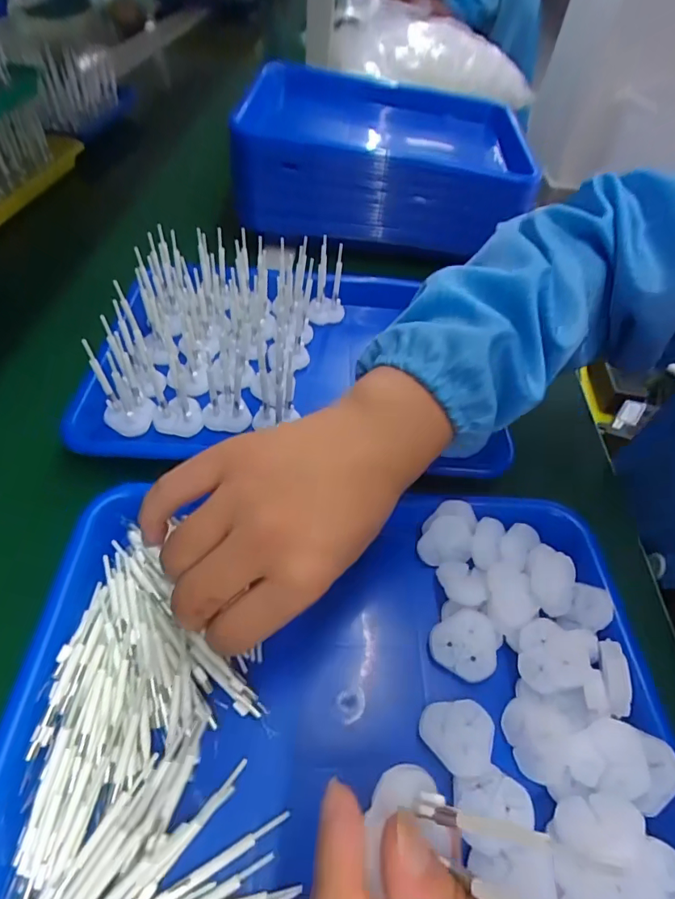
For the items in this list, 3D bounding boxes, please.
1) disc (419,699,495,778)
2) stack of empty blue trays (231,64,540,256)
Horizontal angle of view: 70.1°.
[{"bbox_3d":[0.063,0.148,0.249,0.037,0.004,0.034,3,50,-3],"label":"disc"},{"bbox_3d":[0.060,-0.374,0.604,0.325,0.110,0.283,3,50,-3],"label":"stack of empty blue trays"}]

